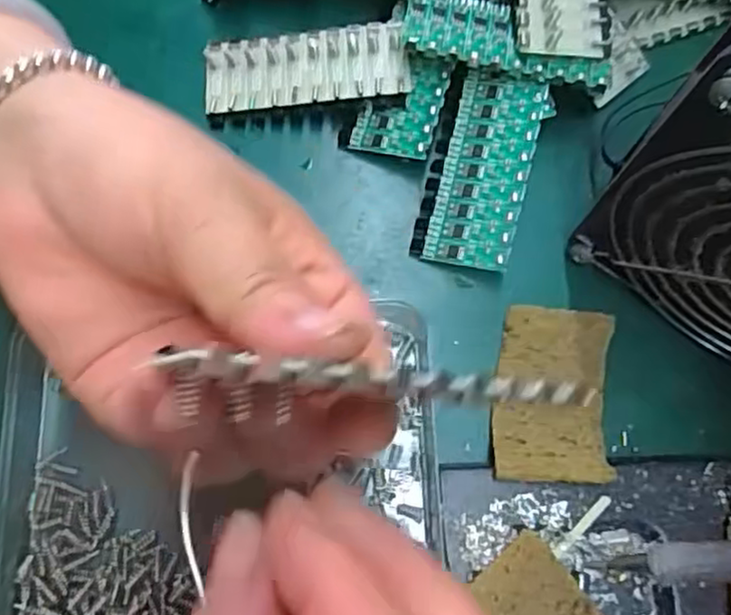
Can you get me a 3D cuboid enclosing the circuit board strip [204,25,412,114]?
[{"bbox_3d":[-0.023,-0.092,0.269,0.078,0.005,0.029,-2,87,7],"label":"circuit board strip"}]

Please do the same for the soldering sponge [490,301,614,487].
[{"bbox_3d":[0.064,0.030,0.238,0.037,0.008,0.062,7,64,6],"label":"soldering sponge"}]

